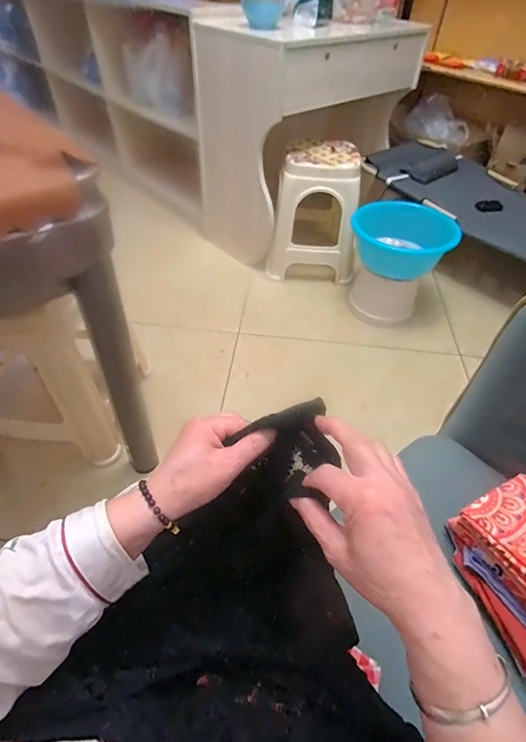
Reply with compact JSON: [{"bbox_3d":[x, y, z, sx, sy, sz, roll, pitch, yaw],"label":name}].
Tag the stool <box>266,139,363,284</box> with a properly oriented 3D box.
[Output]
[{"bbox_3d":[0.223,-0.634,1.585,0.320,0.428,0.353,14,48,9],"label":"stool"}]

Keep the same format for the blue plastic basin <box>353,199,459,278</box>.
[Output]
[{"bbox_3d":[0.499,-0.489,1.429,0.333,0.164,0.333,2,48,-2],"label":"blue plastic basin"}]

